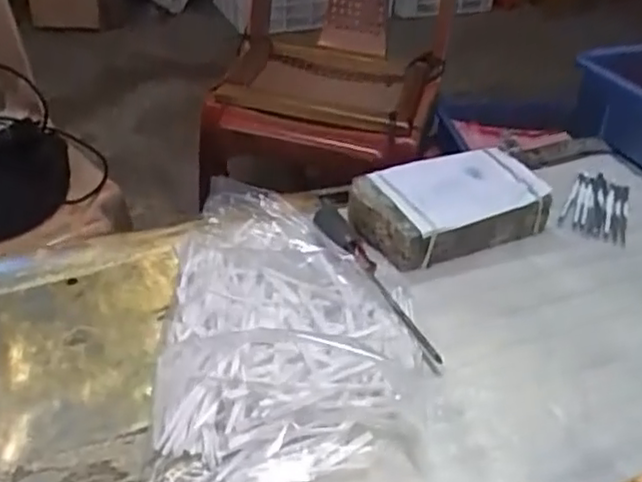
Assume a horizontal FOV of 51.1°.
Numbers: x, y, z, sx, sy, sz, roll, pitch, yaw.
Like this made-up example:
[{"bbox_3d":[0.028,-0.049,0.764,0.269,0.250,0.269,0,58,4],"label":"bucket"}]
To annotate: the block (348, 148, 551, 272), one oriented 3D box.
[{"bbox_3d":[0.111,-0.032,0.589,0.161,0.043,0.092,-14,41,-21],"label":"block"}]

